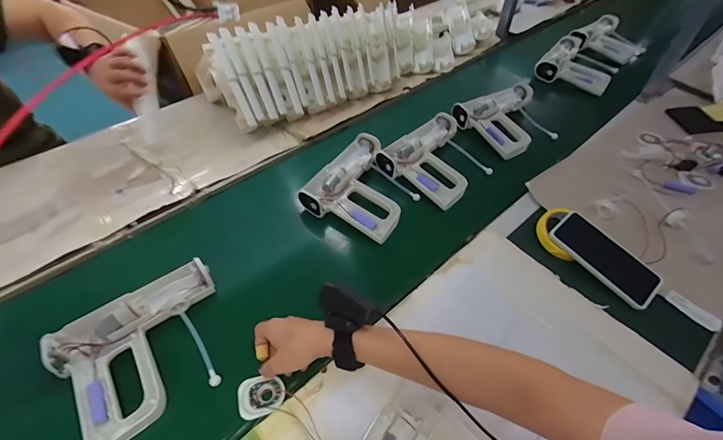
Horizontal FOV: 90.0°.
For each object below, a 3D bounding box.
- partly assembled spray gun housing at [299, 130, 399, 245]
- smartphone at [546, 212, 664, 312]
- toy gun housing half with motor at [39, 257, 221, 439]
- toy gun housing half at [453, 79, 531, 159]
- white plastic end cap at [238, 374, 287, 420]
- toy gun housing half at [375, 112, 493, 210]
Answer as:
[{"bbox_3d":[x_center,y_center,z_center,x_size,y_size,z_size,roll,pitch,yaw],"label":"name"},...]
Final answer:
[{"bbox_3d":[0.005,-0.079,0.707,0.194,0.044,0.235,19,53,19],"label":"partly assembled spray gun housing"},{"bbox_3d":[0.390,0.059,0.580,0.085,0.016,0.167,-32,64,-20],"label":"smartphone"},{"bbox_3d":[-0.287,0.165,0.495,0.208,0.044,0.189,-35,56,-24],"label":"toy gun housing half with motor"},{"bbox_3d":[0.362,-0.255,0.862,0.257,0.047,0.189,-32,54,-22],"label":"toy gun housing half"},{"bbox_3d":[-0.130,0.230,0.473,0.060,0.012,0.048,-10,50,-8],"label":"white plastic end cap"},{"bbox_3d":[0.165,-0.141,0.758,0.195,0.037,0.230,34,59,29],"label":"toy gun housing half"}]

